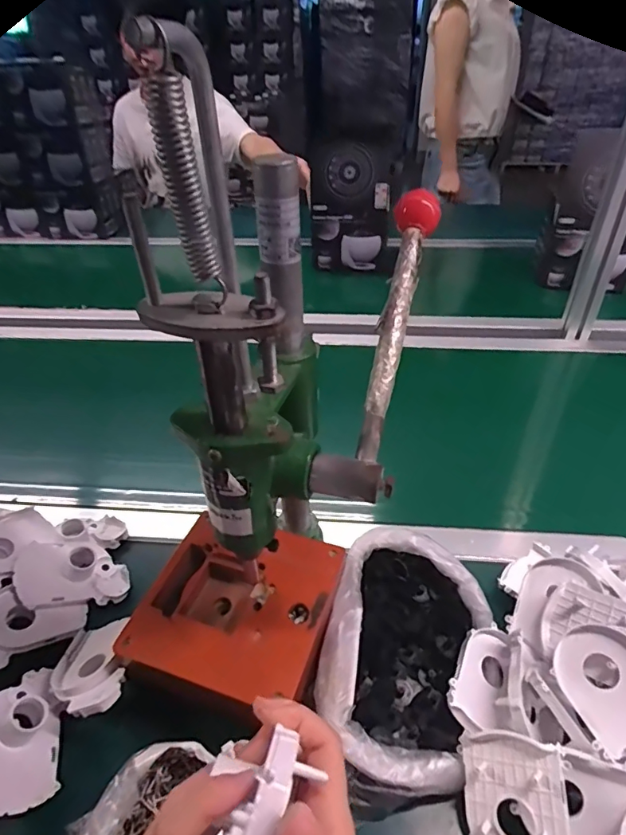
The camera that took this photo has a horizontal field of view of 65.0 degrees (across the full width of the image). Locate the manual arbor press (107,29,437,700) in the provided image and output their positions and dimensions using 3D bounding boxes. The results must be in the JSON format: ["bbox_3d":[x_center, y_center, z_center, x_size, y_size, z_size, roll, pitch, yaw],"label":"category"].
[{"bbox_3d":[-0.033,-0.012,0.356,0.179,0.394,0.255,9,40,13],"label":"manual arbor press"}]

